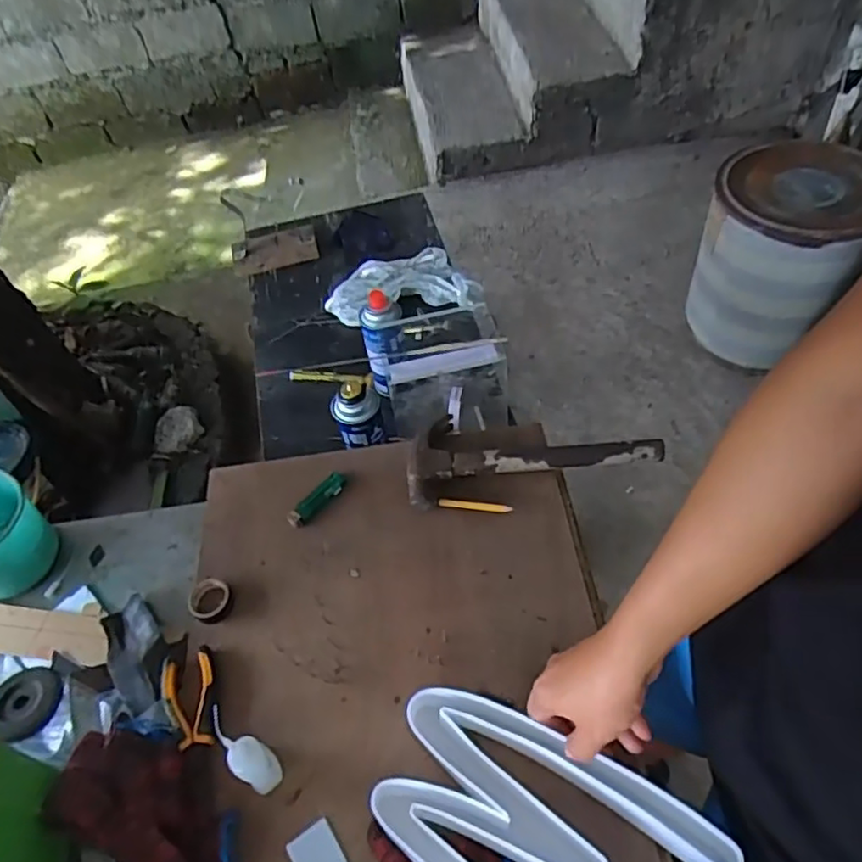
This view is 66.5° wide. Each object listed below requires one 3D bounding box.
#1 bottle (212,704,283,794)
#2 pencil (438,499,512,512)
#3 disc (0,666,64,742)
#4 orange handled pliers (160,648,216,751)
[{"bbox_3d":[-0.162,0.280,0.570,0.044,0.116,0.032,27,59,23],"label":"bottle"},{"bbox_3d":[0.049,0.085,0.745,0.083,0.006,0.008,5,53,9],"label":"pencil"},{"bbox_3d":[-0.420,0.277,0.677,0.071,0.014,0.075,-2,52,3],"label":"disc"},{"bbox_3d":[-0.238,0.259,0.640,0.050,0.015,0.092,-11,52,-4],"label":"orange handled pliers"}]

